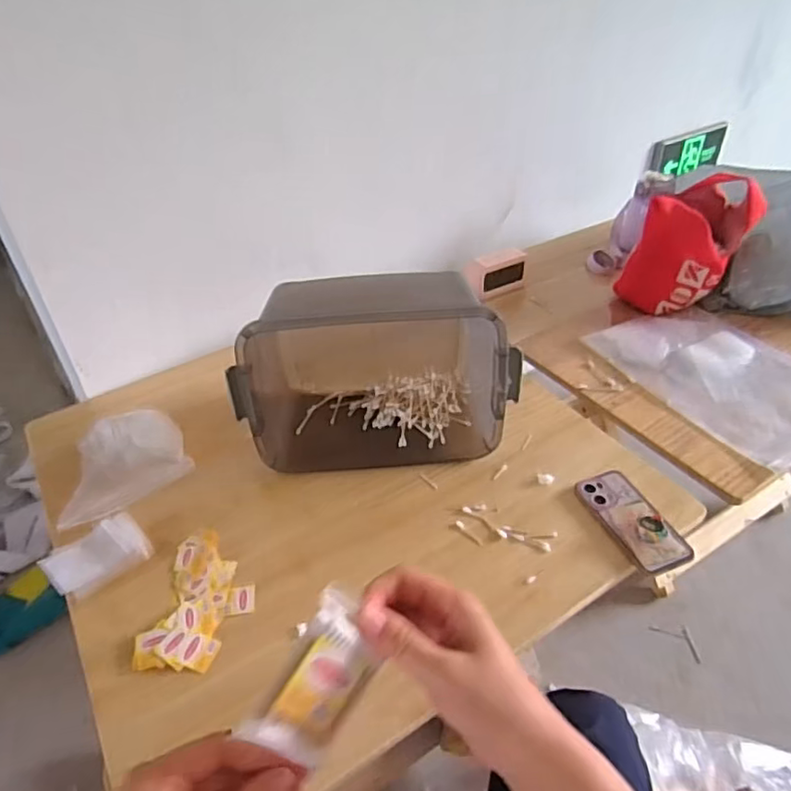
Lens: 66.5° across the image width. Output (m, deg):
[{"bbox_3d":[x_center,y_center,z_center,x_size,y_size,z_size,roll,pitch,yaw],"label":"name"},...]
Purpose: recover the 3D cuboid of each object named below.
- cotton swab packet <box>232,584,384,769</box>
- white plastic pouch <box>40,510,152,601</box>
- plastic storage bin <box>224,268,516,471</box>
[{"bbox_3d":[-0.039,0.158,0.335,0.011,0.057,0.084,0,50,57],"label":"cotton swab packet"},{"bbox_3d":[-0.399,0.212,0.805,0.120,0.017,0.091,-32,47,-31],"label":"white plastic pouch"},{"bbox_3d":[-0.031,-0.070,0.935,0.408,0.209,0.251,-3,39,0],"label":"plastic storage bin"}]

